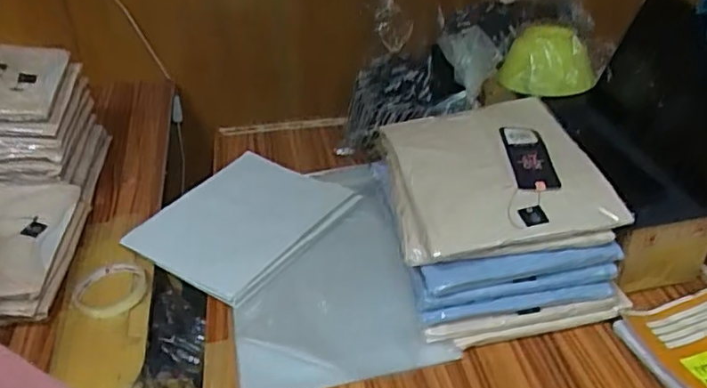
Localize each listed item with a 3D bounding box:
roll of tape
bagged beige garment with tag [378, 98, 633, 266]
[{"bbox_3d":[-0.298,0.119,0.747,0.086,0.011,0.087,-7,35,-9],"label":"roll of tape"},{"bbox_3d":[0.155,-0.026,0.709,0.220,0.054,0.244,-3,35,-4],"label":"bagged beige garment with tag"}]

